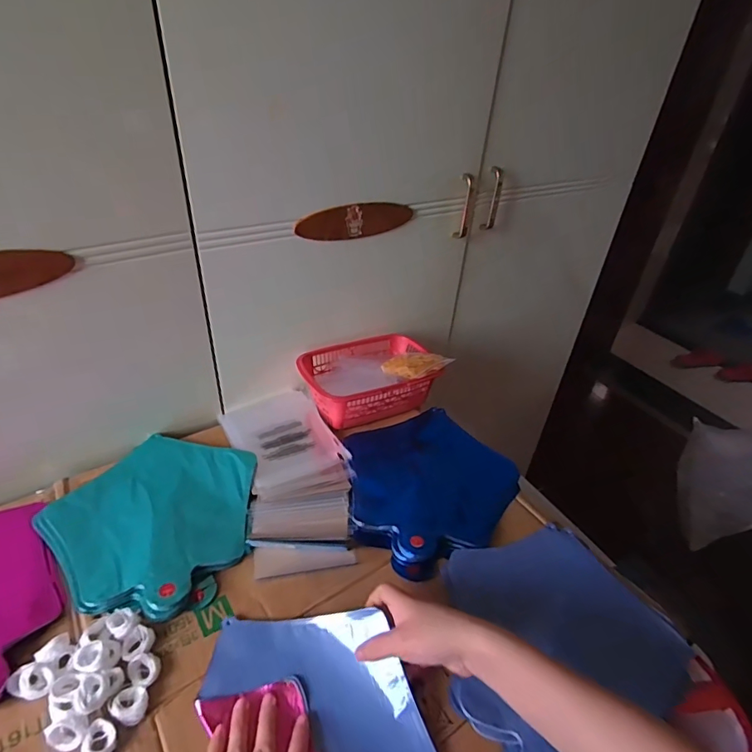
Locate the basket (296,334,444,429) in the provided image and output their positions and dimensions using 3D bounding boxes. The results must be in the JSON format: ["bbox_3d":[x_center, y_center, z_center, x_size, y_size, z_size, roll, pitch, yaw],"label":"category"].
[{"bbox_3d":[-0.014,-0.003,0.772,0.222,0.069,0.154,-14,41,-25],"label":"basket"}]

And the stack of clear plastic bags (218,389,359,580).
[{"bbox_3d":[-0.117,0.128,0.661,0.147,0.026,0.323,-10,40,-21],"label":"stack of clear plastic bags"}]

